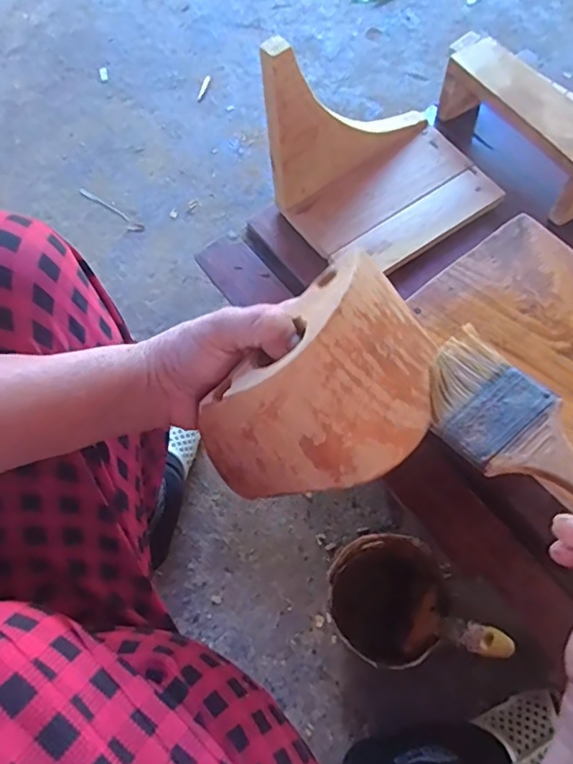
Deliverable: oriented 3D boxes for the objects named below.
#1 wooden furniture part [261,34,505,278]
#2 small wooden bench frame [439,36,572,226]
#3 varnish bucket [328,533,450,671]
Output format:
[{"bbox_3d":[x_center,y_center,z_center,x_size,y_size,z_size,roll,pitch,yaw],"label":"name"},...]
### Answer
[{"bbox_3d":[0.109,-0.236,0.542,0.209,0.169,0.150,-36,70,-11],"label":"wooden furniture part"},{"bbox_3d":[0.260,-0.283,0.617,0.069,0.071,0.227,-29,69,-9],"label":"small wooden bench frame"},{"bbox_3d":[0.102,0.223,0.582,0.109,0.101,0.123,-2,65,2],"label":"varnish bucket"}]

